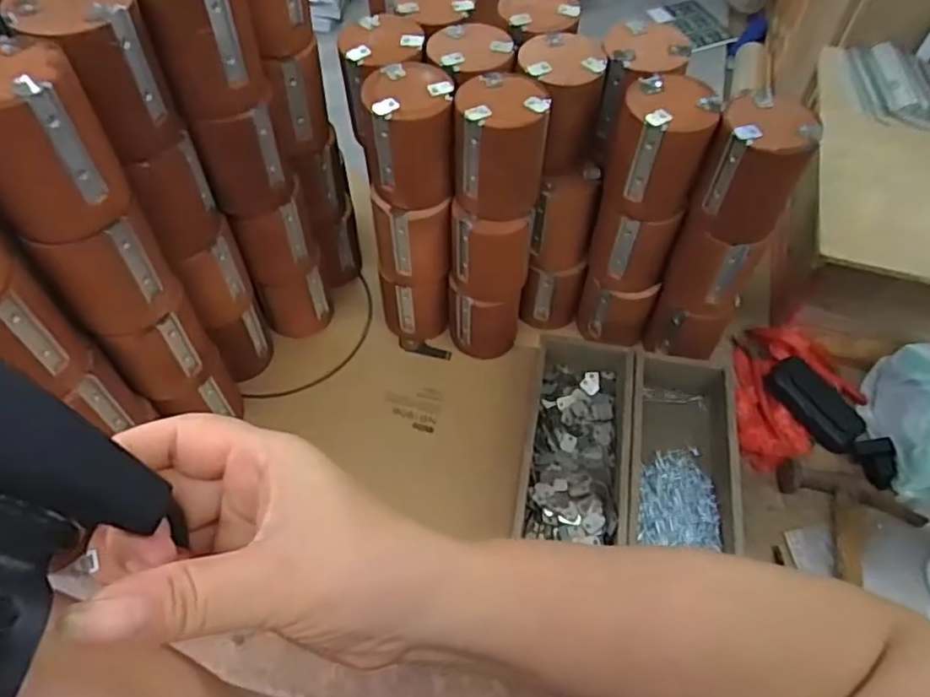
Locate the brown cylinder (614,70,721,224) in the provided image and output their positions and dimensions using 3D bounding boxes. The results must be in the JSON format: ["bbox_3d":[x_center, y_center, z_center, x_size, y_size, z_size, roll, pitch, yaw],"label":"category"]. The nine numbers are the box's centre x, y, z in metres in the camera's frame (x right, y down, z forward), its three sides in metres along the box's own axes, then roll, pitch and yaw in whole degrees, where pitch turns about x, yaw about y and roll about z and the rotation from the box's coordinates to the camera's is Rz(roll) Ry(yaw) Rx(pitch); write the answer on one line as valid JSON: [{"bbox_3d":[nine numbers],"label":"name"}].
[{"bbox_3d":[0.176,-0.182,0.590,0.079,0.105,0.077,15,58,7],"label":"brown cylinder"}]

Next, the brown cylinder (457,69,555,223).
[{"bbox_3d":[0.032,-0.177,0.576,0.079,0.104,0.073,7,57,2],"label":"brown cylinder"}]

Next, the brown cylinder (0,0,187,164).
[{"bbox_3d":[-0.255,-0.195,0.453,0.083,0.098,0.071,35,62,19],"label":"brown cylinder"}]

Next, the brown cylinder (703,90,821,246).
[{"bbox_3d":[0.254,-0.158,0.575,0.080,0.106,0.074,24,59,13],"label":"brown cylinder"}]

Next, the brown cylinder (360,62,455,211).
[{"bbox_3d":[-0.050,-0.189,0.582,0.074,0.103,0.071,-7,58,-7],"label":"brown cylinder"}]

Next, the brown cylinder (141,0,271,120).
[{"bbox_3d":[-0.197,-0.239,0.484,0.070,0.104,0.070,-24,61,-17],"label":"brown cylinder"}]

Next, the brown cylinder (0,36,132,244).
[{"bbox_3d":[-0.268,-0.129,0.407,0.076,0.099,0.071,-28,62,-19],"label":"brown cylinder"}]

